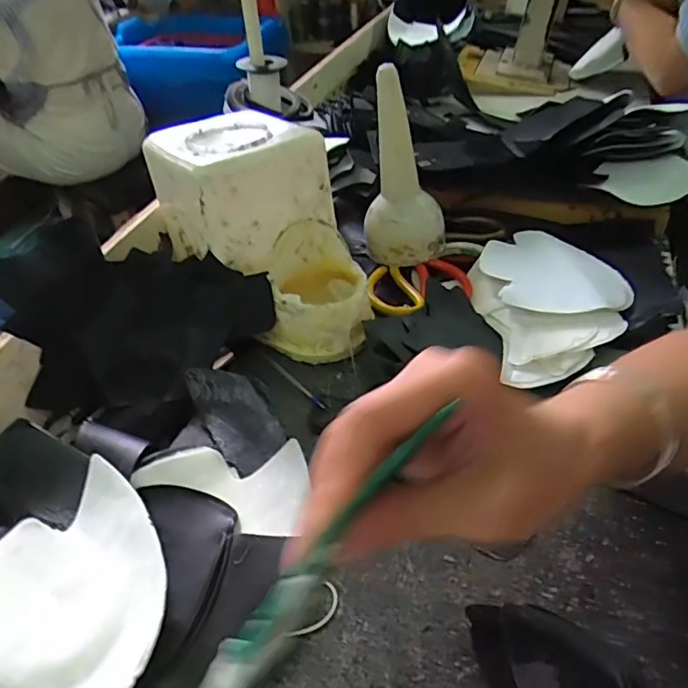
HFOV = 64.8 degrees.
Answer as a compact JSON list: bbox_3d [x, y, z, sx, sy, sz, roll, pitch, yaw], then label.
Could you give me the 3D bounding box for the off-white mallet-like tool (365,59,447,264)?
[{"bbox_3d":[0.066,-0.181,0.580,0.086,0.182,0.068,-8,42,-4],"label":"off-white mallet-like tool"}]

